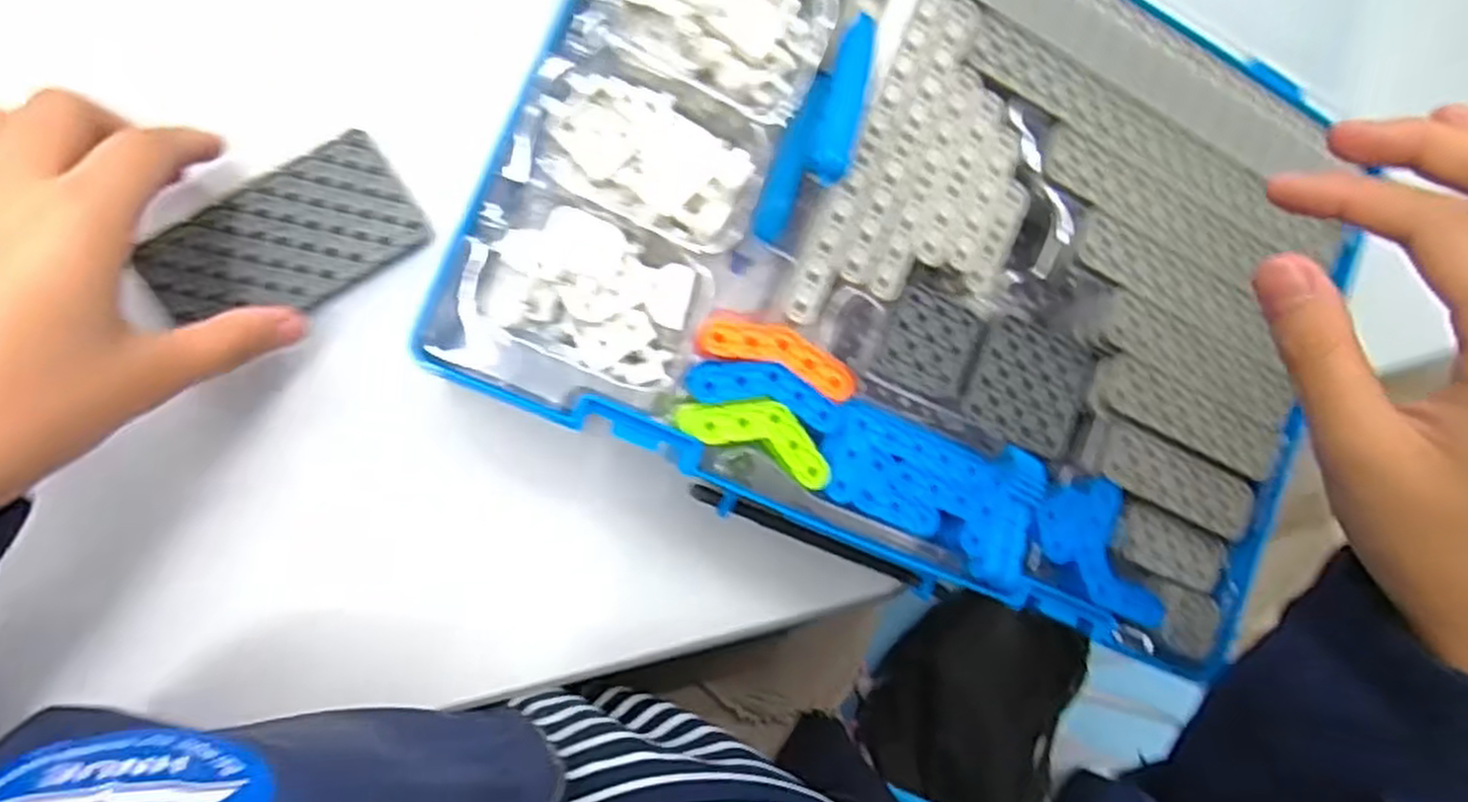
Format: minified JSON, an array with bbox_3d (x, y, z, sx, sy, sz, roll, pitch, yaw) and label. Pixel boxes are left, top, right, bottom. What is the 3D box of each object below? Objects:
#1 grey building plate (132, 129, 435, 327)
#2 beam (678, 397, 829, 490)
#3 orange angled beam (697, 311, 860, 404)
[{"bbox_3d":[-0.174,-0.062,0.309,0.096,0.005,0.051,-35,100,-12],"label":"grey building plate"},{"bbox_3d":[0.011,0.011,0.297,0.061,0.008,0.024,24,83,-12],"label":"beam"},{"bbox_3d":[0.018,-0.018,0.299,0.064,0.006,0.019,18,85,-12],"label":"orange angled beam"}]

